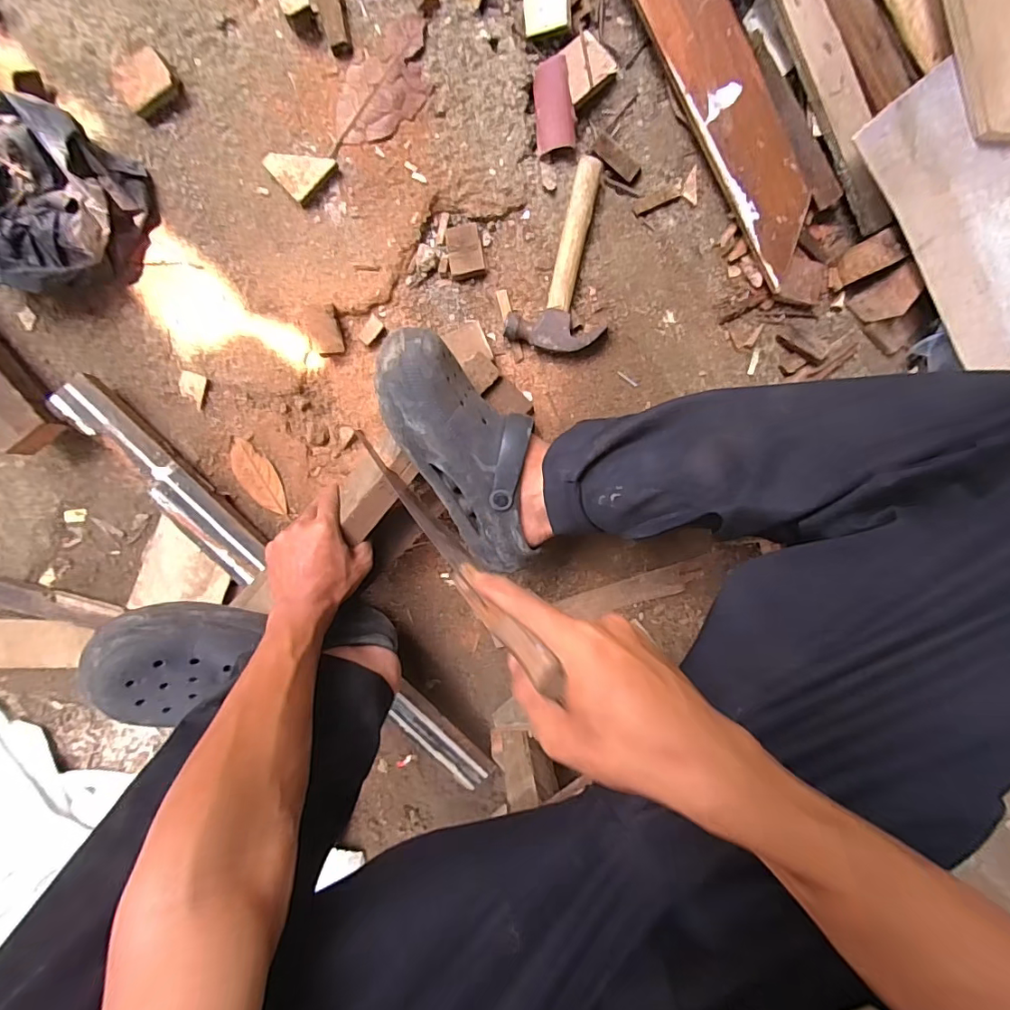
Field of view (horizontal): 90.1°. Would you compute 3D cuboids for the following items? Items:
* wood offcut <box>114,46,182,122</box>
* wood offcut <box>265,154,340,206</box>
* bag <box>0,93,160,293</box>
[{"bbox_3d":[-0.384,-0.452,0.541,0.060,0.030,0.045,-34,101,1],"label":"wood offcut"},{"bbox_3d":[-0.229,-0.381,0.569,0.053,0.021,0.060,44,94,-11],"label":"wood offcut"},{"bbox_3d":[-0.486,-0.310,0.524,0.181,0.090,0.174,11,99,-7],"label":"bag"}]

